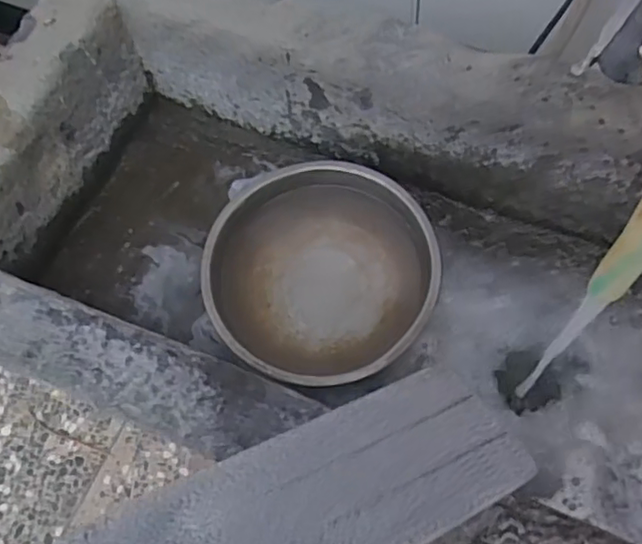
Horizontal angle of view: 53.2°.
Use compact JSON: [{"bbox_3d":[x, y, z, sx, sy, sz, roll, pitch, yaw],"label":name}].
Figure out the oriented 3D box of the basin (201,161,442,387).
[{"bbox_3d":[-0.003,0.006,0.703,0.232,0.089,0.237,-2,67,5],"label":"basin"}]

